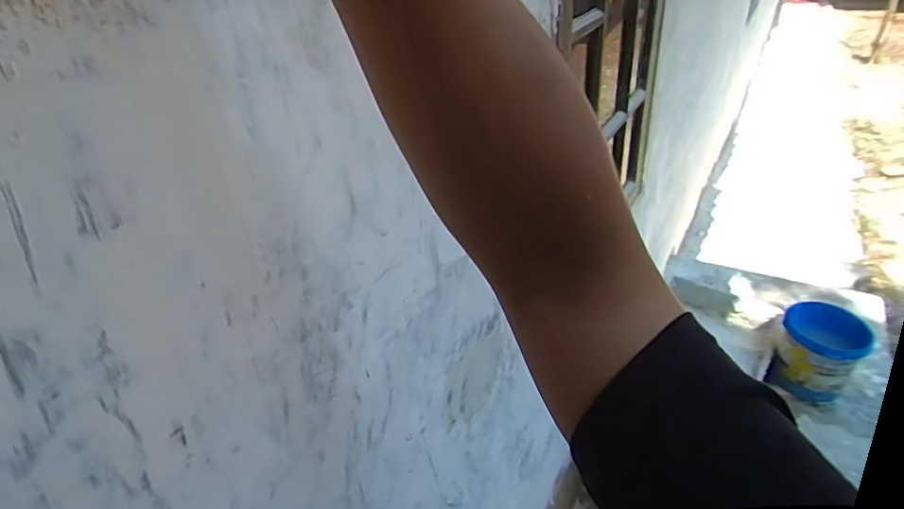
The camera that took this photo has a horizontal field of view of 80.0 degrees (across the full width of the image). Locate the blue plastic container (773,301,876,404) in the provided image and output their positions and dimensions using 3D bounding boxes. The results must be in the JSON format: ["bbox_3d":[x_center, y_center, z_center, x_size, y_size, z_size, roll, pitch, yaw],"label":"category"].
[{"bbox_3d":[0.853,0.218,1.250,0.169,0.145,0.193,23,46,34],"label":"blue plastic container"}]

